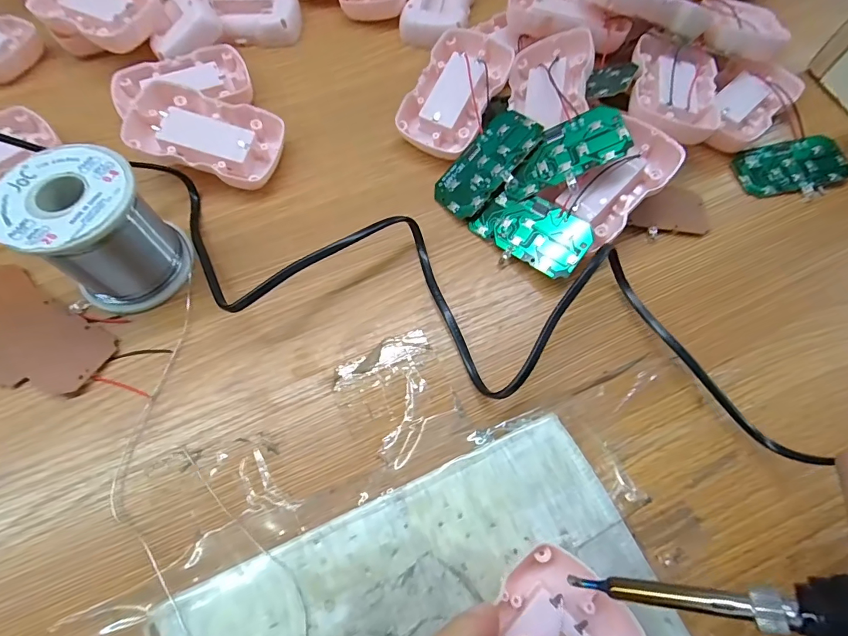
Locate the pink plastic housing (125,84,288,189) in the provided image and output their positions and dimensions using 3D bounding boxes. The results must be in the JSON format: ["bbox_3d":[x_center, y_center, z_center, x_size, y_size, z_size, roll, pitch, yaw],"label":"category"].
[{"bbox_3d":[-0.139,-0.115,0.277,0.087,0.021,0.054,15,69,-8],"label":"pink plastic housing"}]

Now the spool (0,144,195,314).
[{"bbox_3d":[-0.169,-0.045,0.224,0.060,0.062,0.060,36,70,12],"label":"spool"}]

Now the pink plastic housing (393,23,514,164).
[{"bbox_3d":[0.022,-0.153,0.296,0.054,0.022,0.087,24,82,10],"label":"pink plastic housing"}]

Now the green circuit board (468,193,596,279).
[{"bbox_3d":[0.065,-0.053,0.256,0.069,0.004,0.037,35,92,23],"label":"green circuit board"}]

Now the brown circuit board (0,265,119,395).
[{"bbox_3d":[-0.220,0.006,0.233,0.102,0.005,0.046,32,70,11],"label":"brown circuit board"}]

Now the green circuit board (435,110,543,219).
[{"bbox_3d":[0.040,-0.098,0.270,0.074,0.004,0.037,-47,62,5],"label":"green circuit board"}]

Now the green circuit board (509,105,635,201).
[{"bbox_3d":[0.084,-0.097,0.254,0.070,0.004,0.040,-25,70,17],"label":"green circuit board"}]

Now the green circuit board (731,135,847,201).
[{"bbox_3d":[0.252,-0.102,0.290,0.069,0.012,0.042,-4,67,-4],"label":"green circuit board"}]

